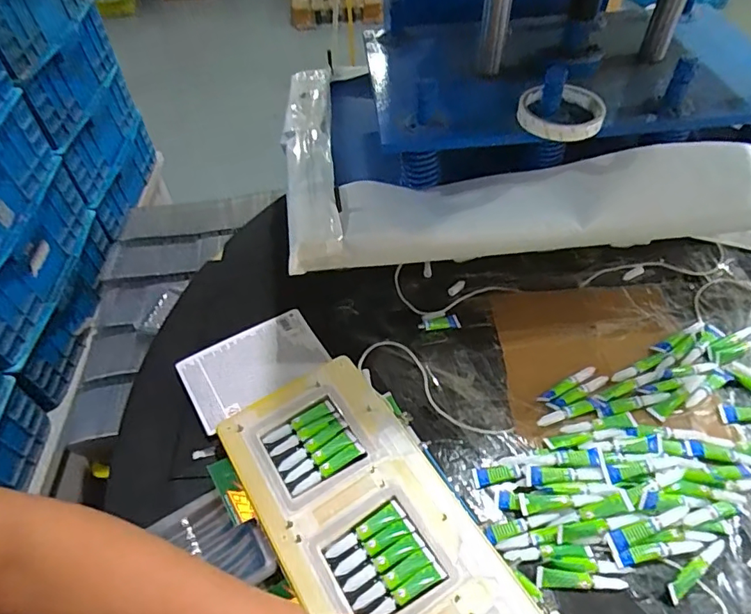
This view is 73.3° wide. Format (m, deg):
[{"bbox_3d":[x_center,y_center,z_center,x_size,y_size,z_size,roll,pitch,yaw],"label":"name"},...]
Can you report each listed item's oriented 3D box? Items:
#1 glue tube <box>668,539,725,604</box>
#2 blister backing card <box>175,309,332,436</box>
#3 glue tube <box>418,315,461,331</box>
[{"bbox_3d":[0.300,0.243,0.470,0.081,0.008,0.015,-33,56,-21],"label":"glue tube"},{"bbox_3d":[-0.148,0.073,0.623,0.167,0.008,0.111,-24,55,-19],"label":"blister backing card"},{"bbox_3d":[0.082,0.021,0.658,0.054,0.008,0.019,-6,51,-1],"label":"glue tube"}]

